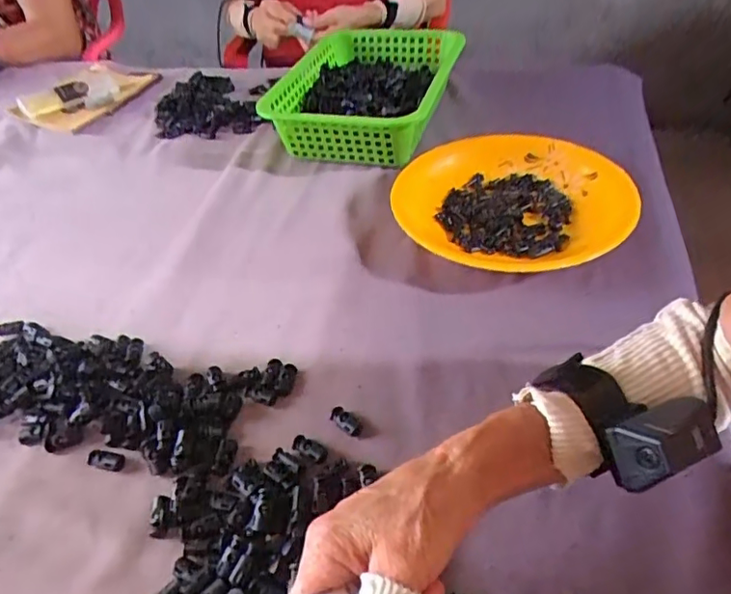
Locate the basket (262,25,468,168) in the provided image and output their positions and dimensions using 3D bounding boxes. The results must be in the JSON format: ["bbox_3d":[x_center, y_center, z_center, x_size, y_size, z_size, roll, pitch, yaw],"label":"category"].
[{"bbox_3d":[0.011,-0.298,0.796,0.216,0.085,0.342,10,46,17],"label":"basket"}]

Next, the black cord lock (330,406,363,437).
[{"bbox_3d":[-0.016,0.096,0.430,0.028,0.009,0.016,31,55,33],"label":"black cord lock"}]

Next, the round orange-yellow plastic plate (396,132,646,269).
[{"bbox_3d":[0.163,-0.106,0.602,0.243,0.036,0.236,-4,43,3],"label":"round orange-yellow plastic plate"}]

